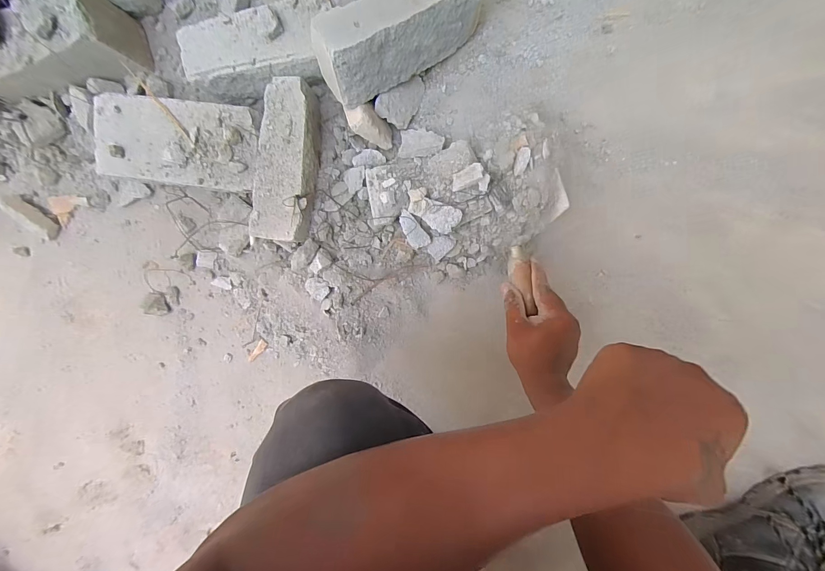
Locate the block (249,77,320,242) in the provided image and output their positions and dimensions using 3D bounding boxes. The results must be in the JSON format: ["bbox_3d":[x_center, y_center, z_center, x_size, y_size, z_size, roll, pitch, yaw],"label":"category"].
[{"bbox_3d":[-0.163,-0.157,0.465,0.079,0.058,0.194,8,97,4],"label":"block"}]

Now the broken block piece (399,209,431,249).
[{"bbox_3d":[0.001,-0.073,0.471,0.026,0.007,0.054,-33,108,8],"label":"broken block piece"}]

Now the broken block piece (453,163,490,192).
[{"bbox_3d":[0.070,-0.129,0.429,0.044,0.007,0.031,9,116,29],"label":"broken block piece"}]

